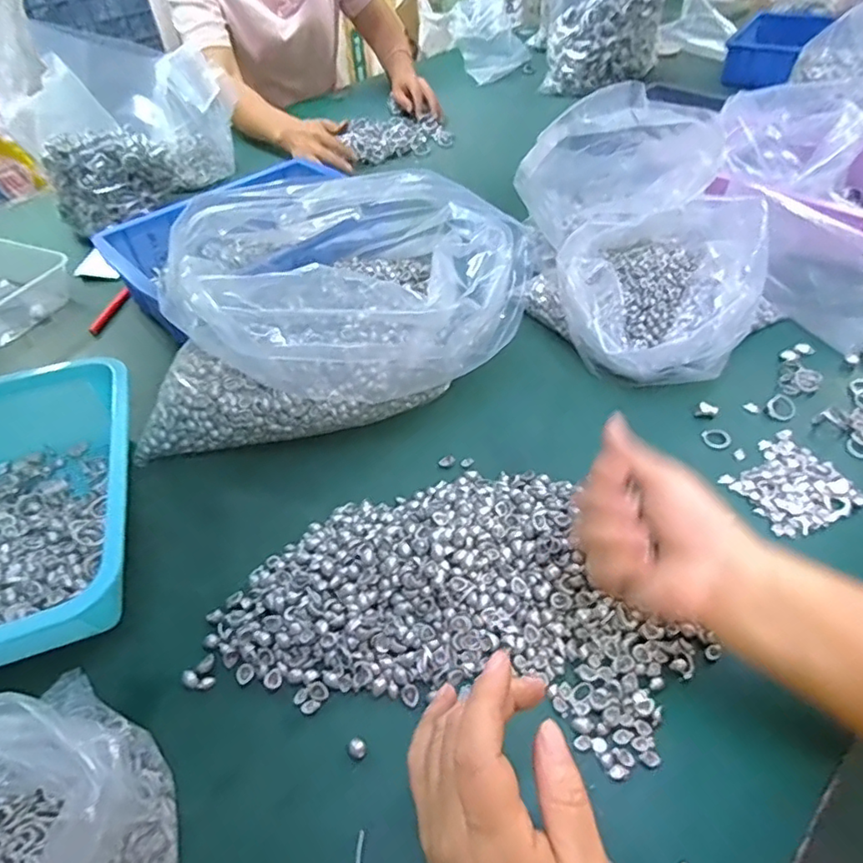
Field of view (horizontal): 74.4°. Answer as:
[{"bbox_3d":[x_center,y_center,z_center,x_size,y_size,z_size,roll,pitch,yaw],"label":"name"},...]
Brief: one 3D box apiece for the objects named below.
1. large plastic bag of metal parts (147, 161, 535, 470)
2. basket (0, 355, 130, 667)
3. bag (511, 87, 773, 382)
[{"bbox_3d":[-0.089,-0.121,0.527,0.345,0.166,0.223,-4,47,2],"label":"large plastic bag of metal parts"},{"bbox_3d":[-0.325,0.062,0.434,0.192,0.080,0.254,-15,50,-8],"label":"basket"},{"bbox_3d":[0.209,-0.203,0.586,0.199,0.142,0.313,-9,47,-3],"label":"bag"}]

